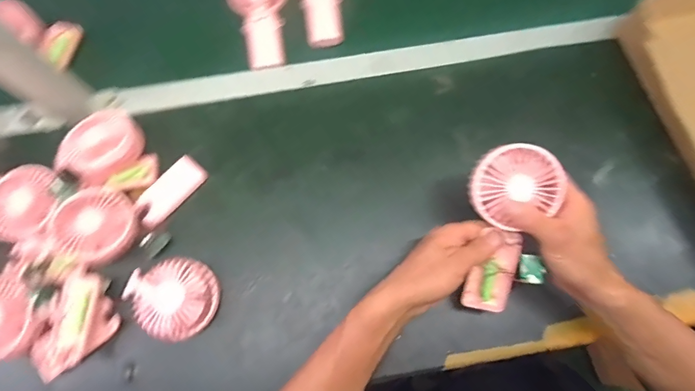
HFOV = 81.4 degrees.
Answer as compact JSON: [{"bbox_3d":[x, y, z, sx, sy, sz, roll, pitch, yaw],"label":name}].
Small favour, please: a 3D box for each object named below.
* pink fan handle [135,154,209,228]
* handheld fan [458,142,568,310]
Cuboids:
[{"bbox_3d":[-0.229,-0.006,0.522,0.042,0.011,0.098,46,73,-19],"label":"pink fan handle"},{"bbox_3d":[0.171,0.039,0.428,0.088,0.037,0.183,1,108,0],"label":"handheld fan"}]

